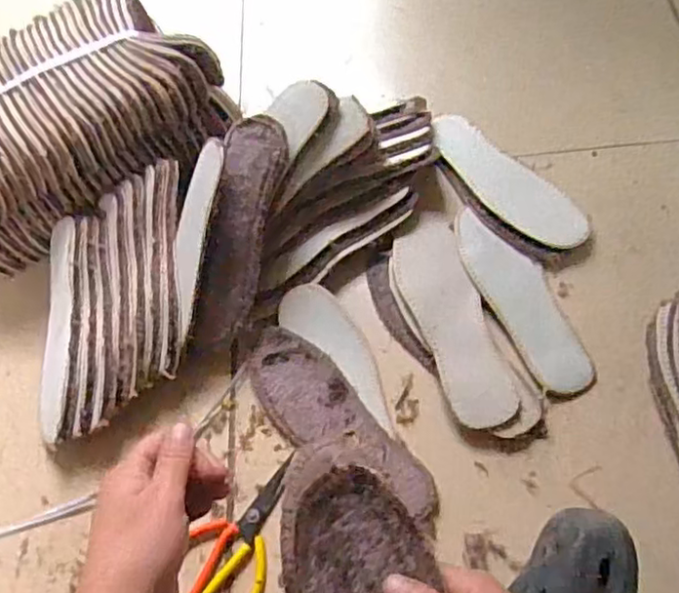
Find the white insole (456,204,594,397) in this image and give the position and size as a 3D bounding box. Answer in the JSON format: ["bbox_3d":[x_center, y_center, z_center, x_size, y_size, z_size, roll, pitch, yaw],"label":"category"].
[{"bbox_3d":[0.194,-0.001,0.694,0.070,0.006,0.228,-23,62,-6],"label":"white insole"}]

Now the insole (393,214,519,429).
[{"bbox_3d":[0.117,0.018,0.683,0.076,0.004,0.246,-16,61,-2],"label":"insole"}]

